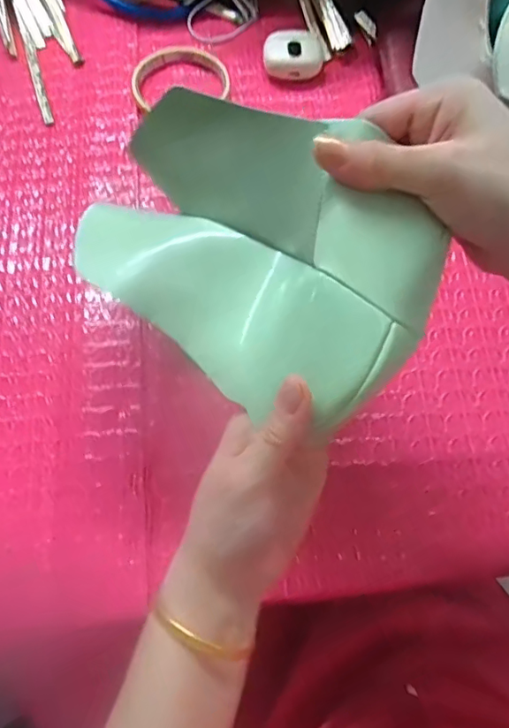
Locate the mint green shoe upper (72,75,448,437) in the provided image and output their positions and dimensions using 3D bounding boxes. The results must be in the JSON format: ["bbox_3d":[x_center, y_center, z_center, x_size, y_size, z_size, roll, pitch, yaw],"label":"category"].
[{"bbox_3d":[-0.005,-0.058,0.241,0.175,0.060,0.106,40,73,14],"label":"mint green shoe upper"}]

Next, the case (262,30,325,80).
[{"bbox_3d":[0.035,-0.277,0.468,0.054,0.023,0.045,5,68,1],"label":"case"}]

